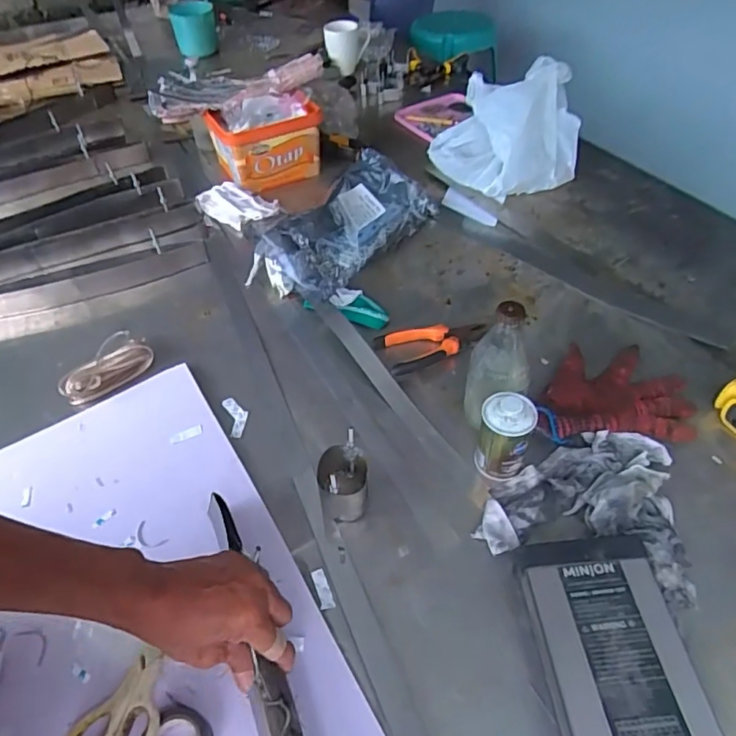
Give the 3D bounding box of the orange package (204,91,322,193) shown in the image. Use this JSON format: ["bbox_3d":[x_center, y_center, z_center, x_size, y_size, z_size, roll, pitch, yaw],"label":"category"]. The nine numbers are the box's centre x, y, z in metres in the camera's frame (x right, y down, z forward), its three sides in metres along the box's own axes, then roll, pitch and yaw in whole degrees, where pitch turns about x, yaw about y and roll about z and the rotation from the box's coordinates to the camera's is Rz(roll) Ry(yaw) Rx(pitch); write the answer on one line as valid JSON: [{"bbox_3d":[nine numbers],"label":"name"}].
[{"bbox_3d":[-0.191,-0.424,1.044,0.188,0.117,0.118,-16,49,-11],"label":"orange package"}]

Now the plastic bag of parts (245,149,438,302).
[{"bbox_3d":[-0.028,-0.239,0.882,0.148,0.093,0.318,29,55,26],"label":"plastic bag of parts"}]

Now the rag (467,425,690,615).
[{"bbox_3d":[0.229,0.129,0.578,0.192,0.035,0.179,12,50,14],"label":"rag"}]

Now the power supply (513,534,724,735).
[{"bbox_3d":[0.200,0.238,0.469,0.114,0.049,0.176,-6,48,-2],"label":"power supply"}]

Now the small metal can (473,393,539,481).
[{"bbox_3d":[0.144,0.072,0.591,0.052,0.093,0.048,-1,48,2],"label":"small metal can"}]

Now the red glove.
[{"bbox_3d":[0.289,0.022,0.660,0.195,0.044,0.139,-5,48,-1],"label":"red glove"}]

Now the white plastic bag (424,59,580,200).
[{"bbox_3d":[0.243,-0.424,0.988,0.240,0.165,0.191,-5,48,-1],"label":"white plastic bag"}]

